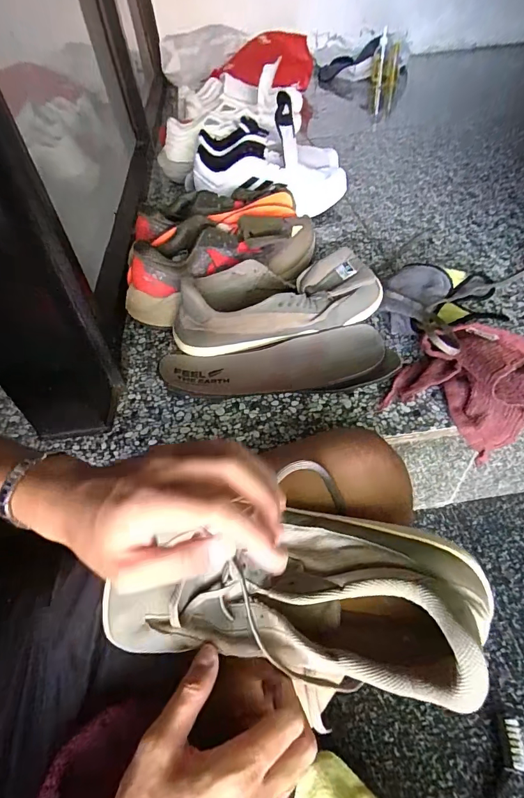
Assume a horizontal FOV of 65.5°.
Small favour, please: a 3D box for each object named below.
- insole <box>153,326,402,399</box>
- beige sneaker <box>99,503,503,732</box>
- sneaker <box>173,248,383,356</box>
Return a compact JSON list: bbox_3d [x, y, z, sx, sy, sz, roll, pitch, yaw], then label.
[{"bbox_3d":[0.017,-0.043,0.508,0.275,0.025,0.098,-5,47,2],"label":"insole"},{"bbox_3d":[0.020,0.150,0.297,0.256,0.098,0.121,-15,46,14],"label":"beige sneaker"},{"bbox_3d":[0.017,-0.125,0.542,0.261,0.083,0.094,-13,48,-5],"label":"sneaker"}]

